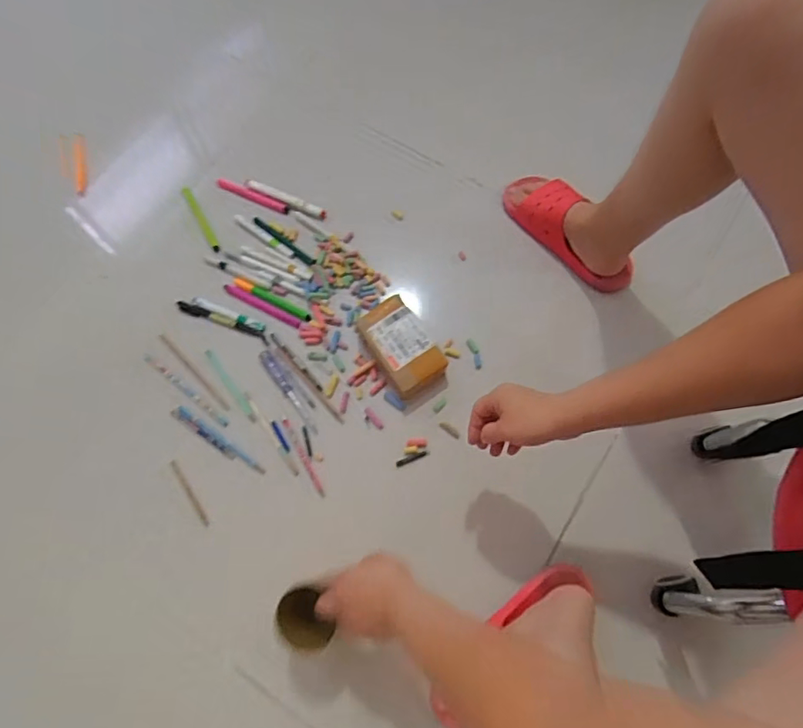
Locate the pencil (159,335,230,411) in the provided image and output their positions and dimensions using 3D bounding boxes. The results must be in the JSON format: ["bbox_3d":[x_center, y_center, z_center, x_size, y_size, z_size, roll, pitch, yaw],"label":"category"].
[{"bbox_3d":[-0.322,0.013,0.832,0.011,0.005,0.170,-43,75,-15],"label":"pencil"}]

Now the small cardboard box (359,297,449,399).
[{"bbox_3d":[-0.004,-0.028,0.812,0.088,0.059,0.152,-34,73,-12],"label":"small cardboard box"}]

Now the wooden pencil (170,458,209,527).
[{"bbox_3d":[-0.304,0.184,0.772,0.008,0.008,0.107,-33,73,-12],"label":"wooden pencil"}]

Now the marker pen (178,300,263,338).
[{"bbox_3d":[-0.291,-0.073,0.861,0.156,0.012,0.019,19,70,7],"label":"marker pen"}]

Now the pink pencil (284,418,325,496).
[{"bbox_3d":[-0.144,0.137,0.790,0.013,0.009,0.125,-28,72,-11],"label":"pink pencil"}]

